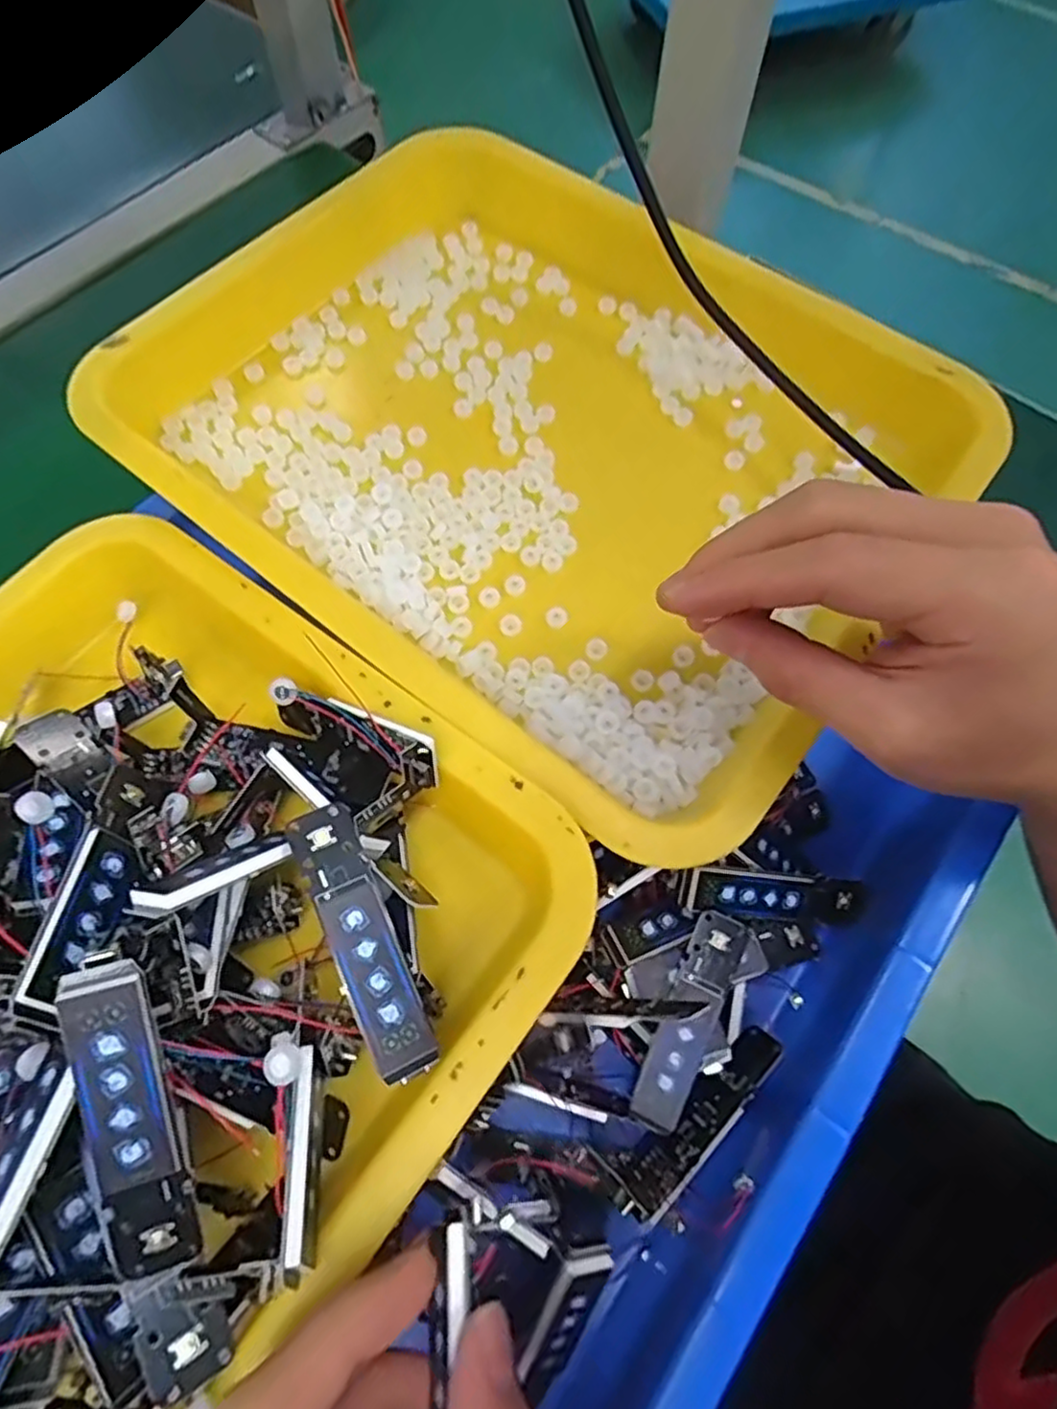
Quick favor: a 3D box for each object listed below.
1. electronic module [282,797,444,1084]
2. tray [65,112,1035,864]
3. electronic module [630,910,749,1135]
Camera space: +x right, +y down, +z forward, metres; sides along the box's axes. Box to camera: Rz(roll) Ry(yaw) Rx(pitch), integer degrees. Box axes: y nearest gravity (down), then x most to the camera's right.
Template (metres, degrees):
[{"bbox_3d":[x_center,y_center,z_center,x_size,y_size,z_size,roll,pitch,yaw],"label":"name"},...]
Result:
[{"bbox_3d":[-0.048,0.066,0.197,0.018,0.007,0.078,-26,69,-10],"label":"electronic module"},{"bbox_3d":[-0.007,-0.125,0.304,0.346,0.044,0.251,36,72,14],"label":"tray"},{"bbox_3d":[0.060,0.116,0.252,0.018,0.004,0.077,22,79,16],"label":"electronic module"}]

